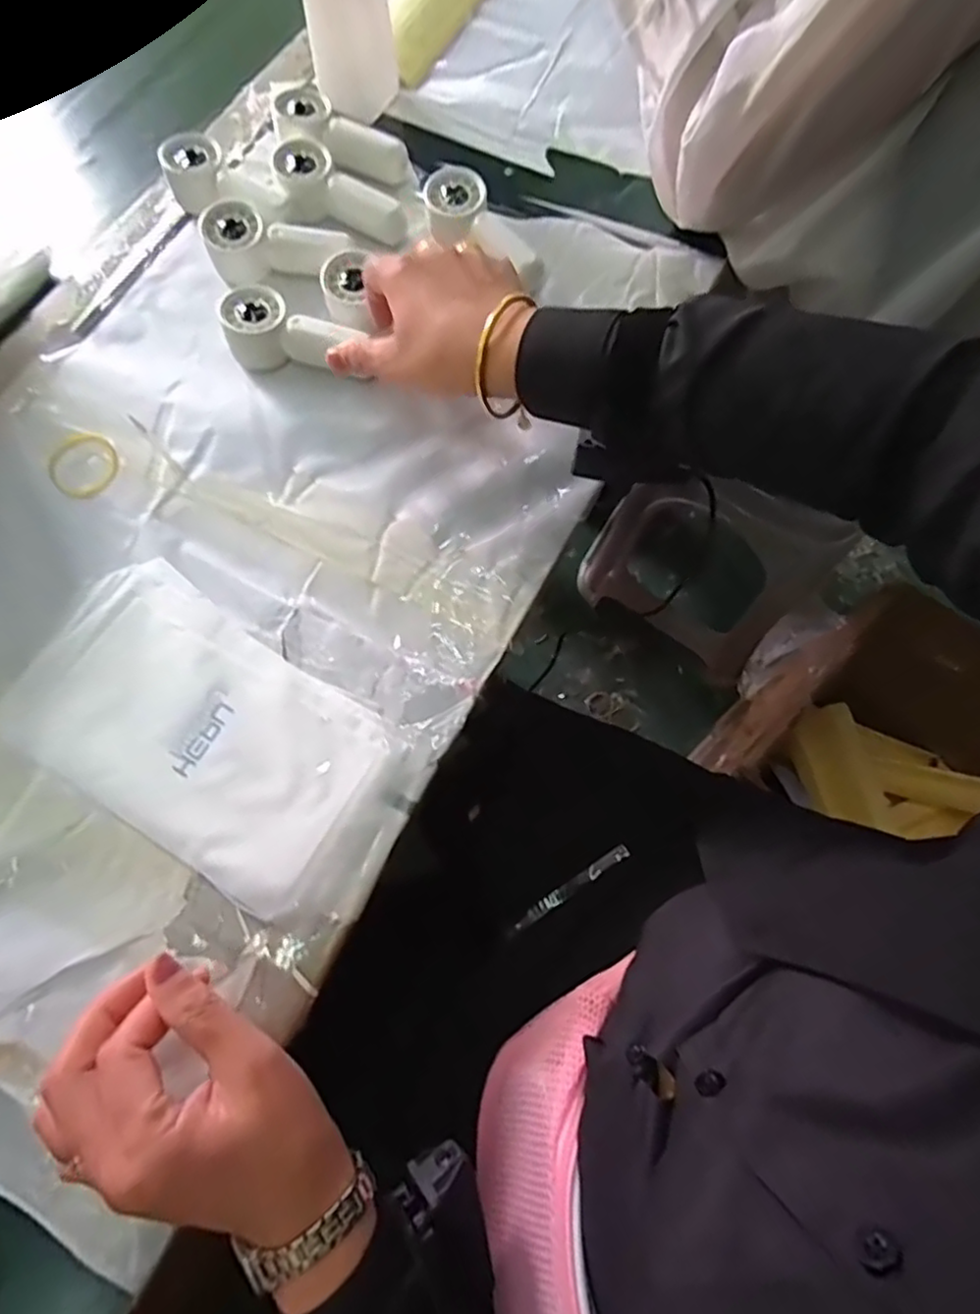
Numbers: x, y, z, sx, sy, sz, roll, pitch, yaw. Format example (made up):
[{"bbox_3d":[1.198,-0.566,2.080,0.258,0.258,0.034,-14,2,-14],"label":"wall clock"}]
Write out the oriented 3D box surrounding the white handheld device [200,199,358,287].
[{"bbox_3d":[-0.159,-0.303,0.481,0.103,0.035,0.044,17,72,6],"label":"white handheld device"}]

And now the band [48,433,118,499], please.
[{"bbox_3d":[-0.281,-0.132,0.444,0.045,0.005,0.049,0,71,0],"label":"band"}]

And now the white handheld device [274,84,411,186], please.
[{"bbox_3d":[-0.122,-0.415,0.519,0.110,0.034,0.045,32,74,10],"label":"white handheld device"}]

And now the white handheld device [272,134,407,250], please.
[{"bbox_3d":[-0.119,-0.357,0.499,0.113,0.034,0.058,42,76,13],"label":"white handheld device"}]

